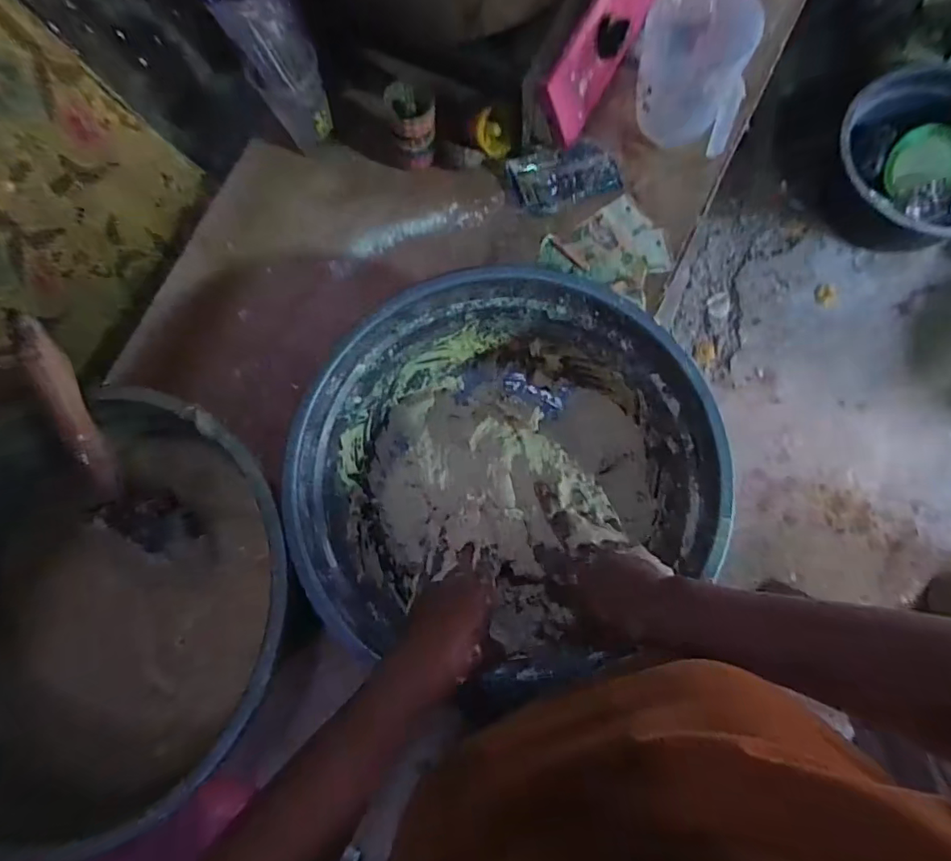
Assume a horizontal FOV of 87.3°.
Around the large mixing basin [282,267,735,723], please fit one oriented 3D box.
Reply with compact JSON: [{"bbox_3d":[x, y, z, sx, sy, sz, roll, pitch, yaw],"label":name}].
[{"bbox_3d":[0.026,0.042,0.554,0.394,0.192,0.368,0,82,3],"label":"large mixing basin"}]

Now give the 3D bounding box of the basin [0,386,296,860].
[{"bbox_3d":[-0.379,0.172,0.534,0.415,0.140,0.410,0,82,3],"label":"basin"}]

